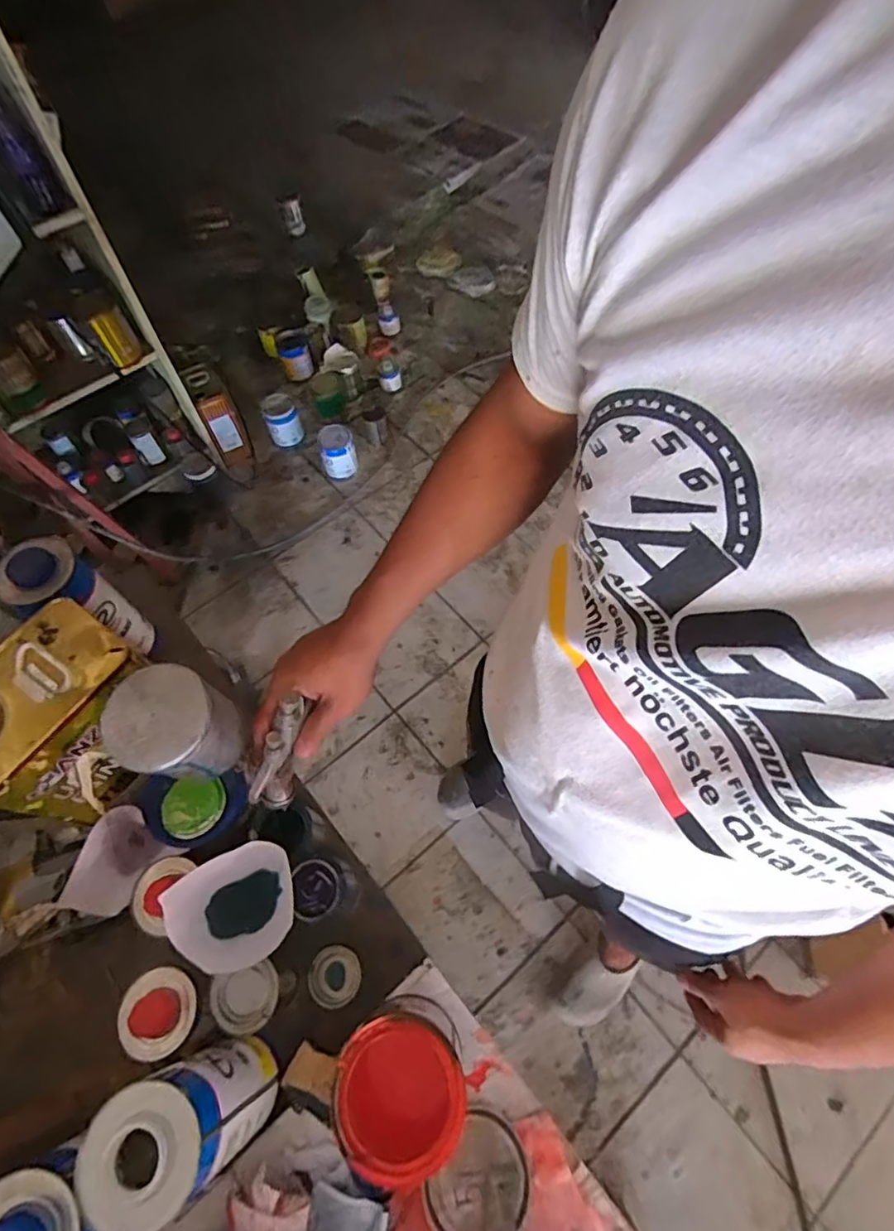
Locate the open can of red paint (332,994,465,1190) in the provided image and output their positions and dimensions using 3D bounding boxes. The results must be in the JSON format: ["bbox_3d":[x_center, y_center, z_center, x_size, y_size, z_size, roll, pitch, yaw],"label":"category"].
[{"bbox_3d":[-0.036,0.402,0.497,0.099,0.125,0.103,-1,62,2],"label":"open can of red paint"}]

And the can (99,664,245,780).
[{"bbox_3d":[-0.211,0.089,0.448,0.071,0.081,0.074,-1,62,2],"label":"can"}]

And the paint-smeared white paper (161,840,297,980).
[{"bbox_3d":[-0.207,0.289,0.557,0.125,0.068,0.094,-23,64,-9],"label":"paint-smeared white paper"}]

